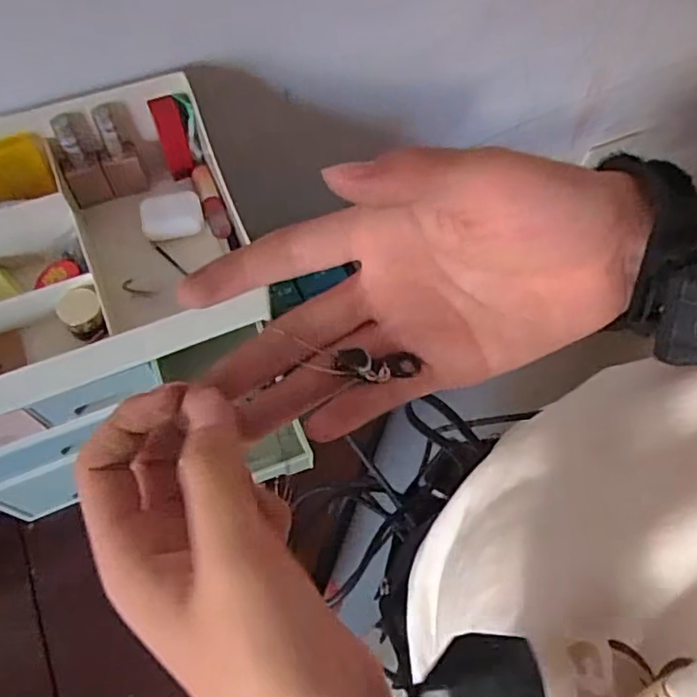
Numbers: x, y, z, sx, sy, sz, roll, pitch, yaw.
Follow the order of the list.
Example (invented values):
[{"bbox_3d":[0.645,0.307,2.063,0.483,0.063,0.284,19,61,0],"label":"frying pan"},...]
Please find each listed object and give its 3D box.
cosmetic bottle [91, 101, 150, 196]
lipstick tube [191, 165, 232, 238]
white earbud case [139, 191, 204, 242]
[{"bbox_3d":[-0.198,-0.169,0.518,0.034,0.079,0.026,-15,64,-8],"label":"cosmetic bottle"},{"bbox_3d":[-0.123,-0.132,0.541,0.019,0.018,0.074,-20,64,-10],"label":"lipstick tube"},{"bbox_3d":[-0.153,-0.116,0.522,0.050,0.017,0.037,-11,63,-5],"label":"white earbud case"}]

